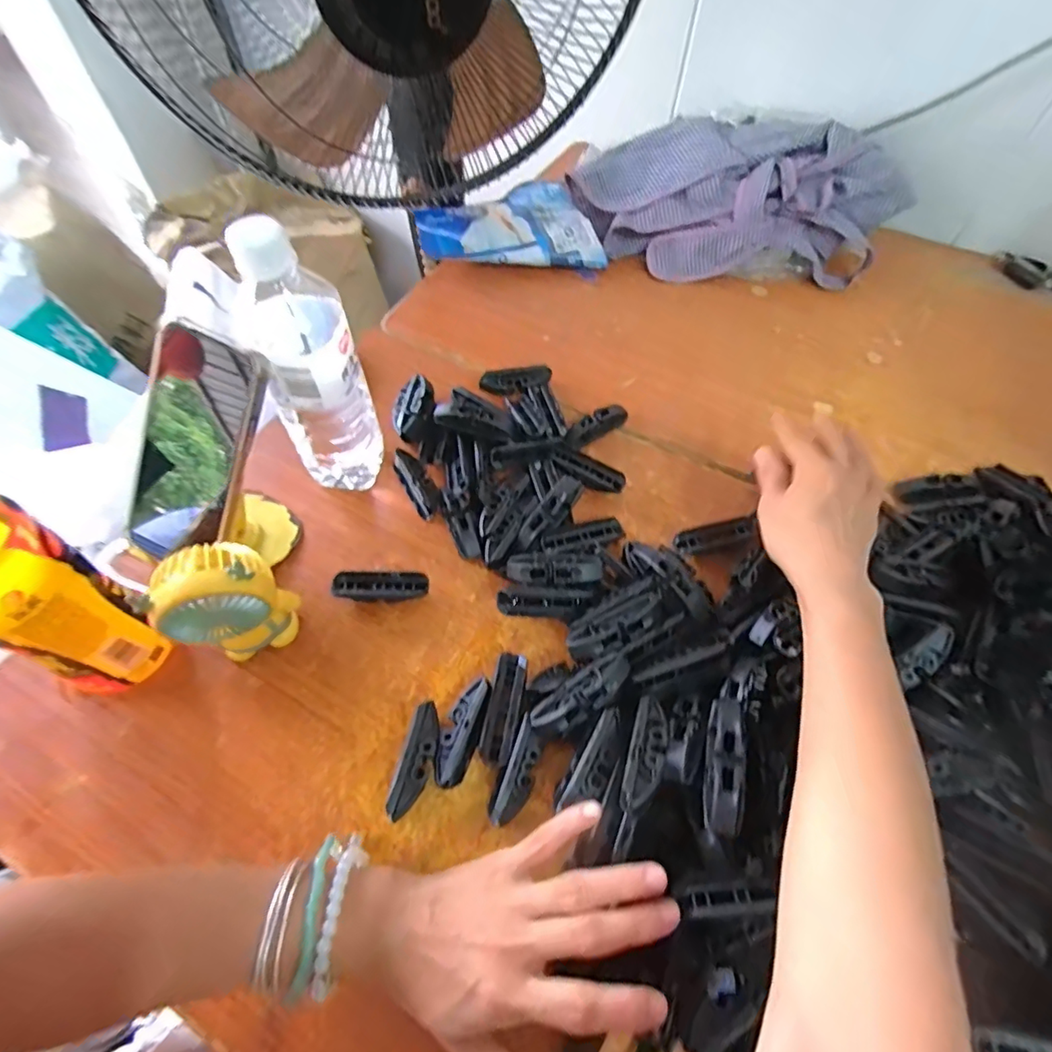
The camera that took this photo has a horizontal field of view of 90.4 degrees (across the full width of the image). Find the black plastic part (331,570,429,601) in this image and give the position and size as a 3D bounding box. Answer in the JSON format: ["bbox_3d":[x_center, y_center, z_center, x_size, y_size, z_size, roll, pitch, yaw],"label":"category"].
[{"bbox_3d":[-0.111,0.048,0.404,0.069,0.021,0.018,0,59,-2],"label":"black plastic part"}]

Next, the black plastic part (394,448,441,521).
[{"bbox_3d":[-0.094,-0.036,0.454,0.023,0.018,0.067,-28,75,-16],"label":"black plastic part"}]

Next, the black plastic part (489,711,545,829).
[{"bbox_3d":[-0.004,0.159,0.336,0.021,0.021,0.062,22,61,11],"label":"black plastic part"}]

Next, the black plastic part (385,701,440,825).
[{"bbox_3d":[-0.070,0.153,0.341,0.019,0.022,0.068,13,60,5],"label":"black plastic part"}]

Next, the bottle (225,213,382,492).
[{"bbox_3d":[-0.156,-0.108,0.384,0.070,0.211,0.067,-23,63,-15],"label":"bottle"}]

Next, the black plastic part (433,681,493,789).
[{"bbox_3d":[-0.042,0.138,0.349,0.024,0.021,0.067,19,61,9],"label":"black plastic part"}]

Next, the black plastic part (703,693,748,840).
[{"bbox_3d":[0.116,0.136,0.303,0.021,0.013,0.076,12,60,5],"label":"black plastic part"}]

